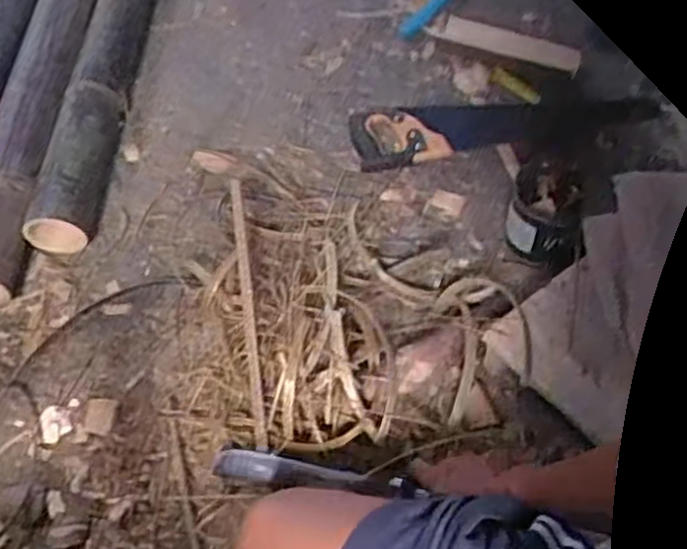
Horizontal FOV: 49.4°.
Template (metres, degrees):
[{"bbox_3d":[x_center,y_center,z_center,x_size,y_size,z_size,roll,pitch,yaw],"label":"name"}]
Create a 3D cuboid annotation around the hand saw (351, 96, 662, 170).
[{"bbox_3d":[0.227,-0.227,1.110,0.435,0.045,0.120,-5,57,13],"label":"hand saw"}]

